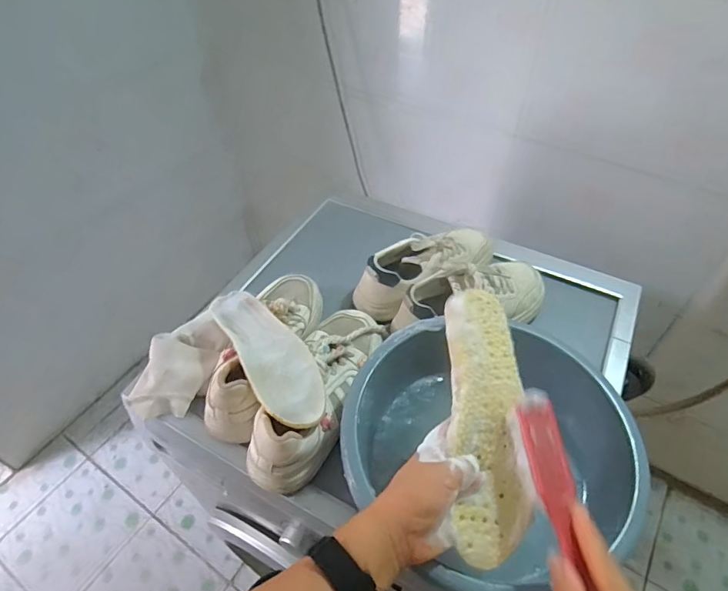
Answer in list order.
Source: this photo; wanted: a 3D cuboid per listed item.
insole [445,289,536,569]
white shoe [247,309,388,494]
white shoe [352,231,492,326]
[{"bbox_3d":[0.108,0.108,0.418,0.066,0.018,0.233,0,71,1],"label":"insole"},{"bbox_3d":[-0.054,0.105,0.569,0.099,0.083,0.253,16,50,15],"label":"white shoe"},{"bbox_3d":[0.102,-0.047,0.704,0.244,0.081,0.095,-19,50,-15],"label":"white shoe"}]

